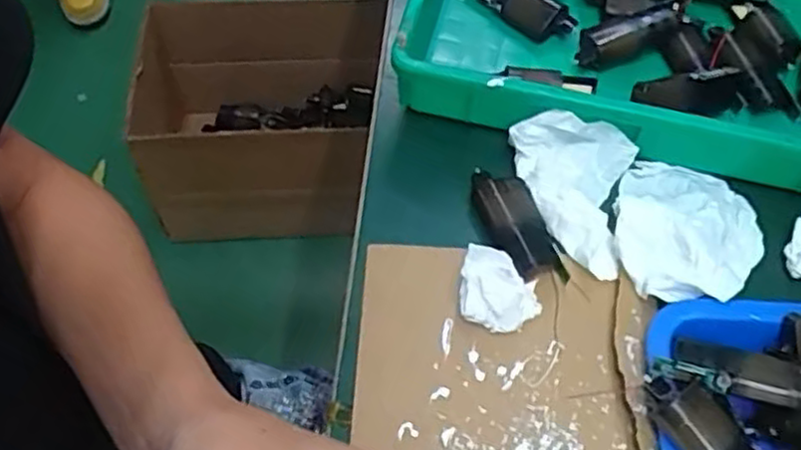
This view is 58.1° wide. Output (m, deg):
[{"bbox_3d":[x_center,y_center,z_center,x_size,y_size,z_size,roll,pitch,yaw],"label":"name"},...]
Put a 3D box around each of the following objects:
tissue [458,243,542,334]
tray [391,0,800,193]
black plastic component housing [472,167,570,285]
[{"bbox_3d":[0.065,0.042,0.465,0.056,0.043,0.044,14,59,6],"label":"tissue"},{"bbox_3d":[0.198,-0.154,0.579,0.377,0.076,0.255,15,60,7],"label":"tray"},{"bbox_3d":[0.080,0.000,0.503,0.039,0.019,0.093,-16,61,-11],"label":"black plastic component housing"}]

